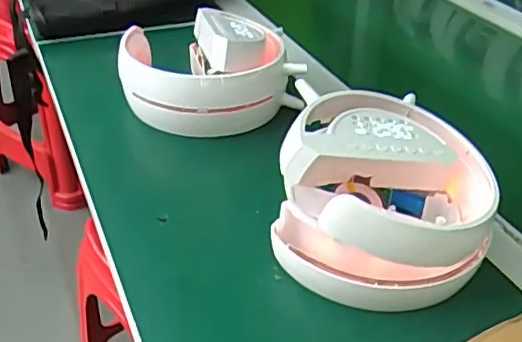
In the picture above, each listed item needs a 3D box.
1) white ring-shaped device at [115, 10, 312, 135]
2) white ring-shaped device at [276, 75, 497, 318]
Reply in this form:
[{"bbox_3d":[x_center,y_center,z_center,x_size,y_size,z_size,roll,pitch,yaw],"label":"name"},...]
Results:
[{"bbox_3d":[-0.057,-0.100,0.600,0.159,0.075,0.135,-19,40,-25],"label":"white ring-shaped device"},{"bbox_3d":[0.090,0.010,0.429,0.147,0.077,0.161,8,36,10],"label":"white ring-shaped device"}]

